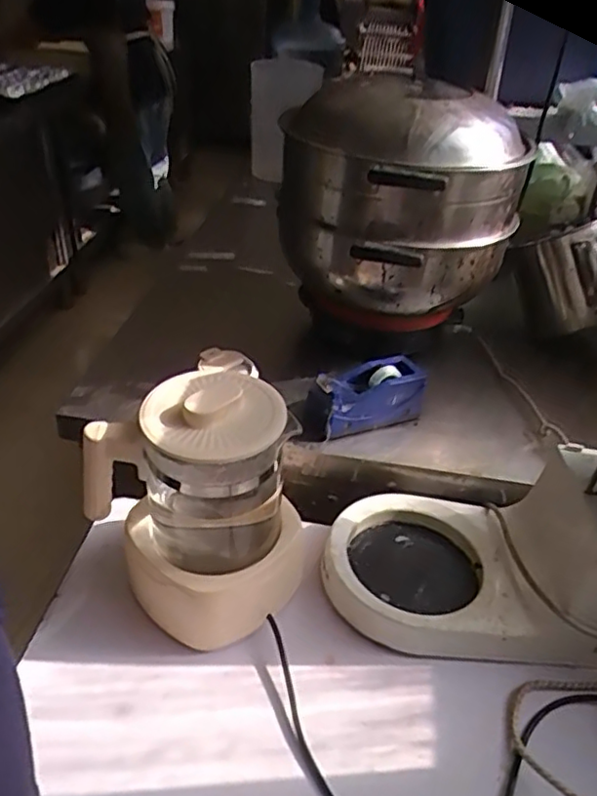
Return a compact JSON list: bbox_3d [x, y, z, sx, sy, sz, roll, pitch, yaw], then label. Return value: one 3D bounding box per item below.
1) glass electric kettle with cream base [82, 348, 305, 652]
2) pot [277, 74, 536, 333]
[{"bbox_3d":[-0.093,0.107,0.624,0.170,0.248,0.144,25,40,28],"label":"glass electric kettle with cream base"},{"bbox_3d":[0.136,-0.259,0.879,0.261,0.295,0.266,-26,45,-36],"label":"pot"}]

